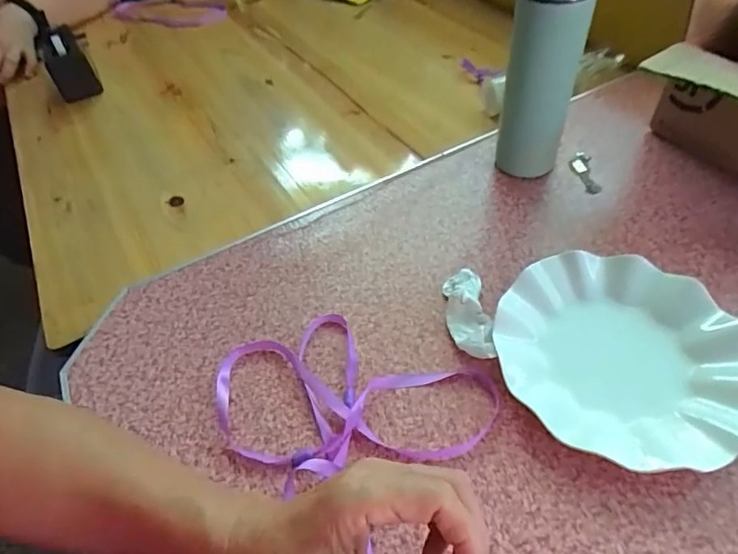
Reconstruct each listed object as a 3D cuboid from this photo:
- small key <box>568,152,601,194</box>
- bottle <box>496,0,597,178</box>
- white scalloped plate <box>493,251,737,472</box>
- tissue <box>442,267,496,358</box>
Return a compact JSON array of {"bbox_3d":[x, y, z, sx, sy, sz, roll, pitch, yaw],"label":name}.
[{"bbox_3d":[0.238,-0.117,0.530,0.024,0.005,0.068,-1,50,5],"label":"small key"},{"bbox_3d":[0.164,-0.203,0.466,0.065,0.258,0.062,32,60,28],"label":"bottle"},{"bbox_3d":[0.194,0.059,0.375,0.175,0.025,0.180,-3,50,3],"label":"white scalloped plate"},{"bbox_3d":[0.085,0.029,0.414,0.034,0.024,0.093,-5,50,1],"label":"tissue"}]

